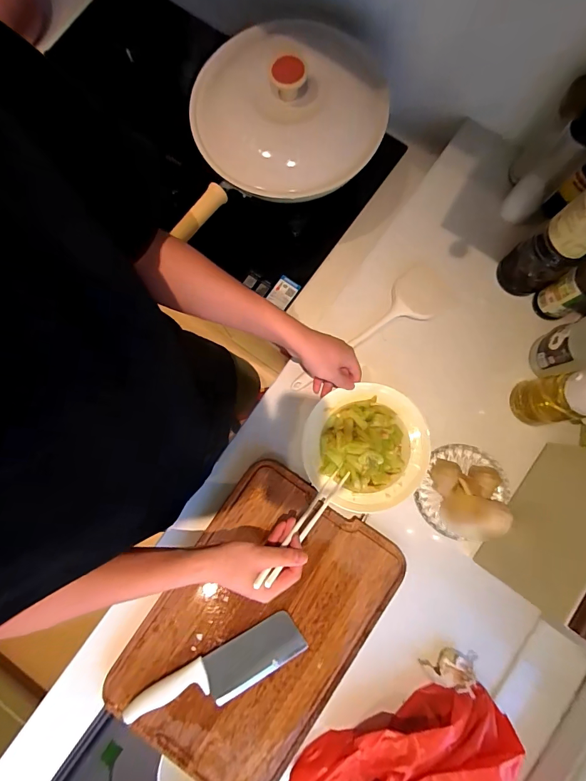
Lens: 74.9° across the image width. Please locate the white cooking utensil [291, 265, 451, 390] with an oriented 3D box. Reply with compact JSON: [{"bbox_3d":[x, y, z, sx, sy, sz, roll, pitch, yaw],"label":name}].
[{"bbox_3d":[0.138,-0.098,0.658,0.321,0.023,0.088,-41,83,-3],"label":"white cooking utensil"}]

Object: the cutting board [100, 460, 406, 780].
[{"bbox_3d":[-0.053,0.362,0.586,0.294,0.018,0.431,33,82,6],"label":"cutting board"}]

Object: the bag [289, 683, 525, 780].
[{"bbox_3d":[0.164,0.545,0.528,0.317,0.105,0.149,-27,82,-2],"label":"bag"}]

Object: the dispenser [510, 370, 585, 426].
[{"bbox_3d":[0.409,0.014,0.563,0.073,0.181,0.081,-7,82,0],"label":"dispenser"}]

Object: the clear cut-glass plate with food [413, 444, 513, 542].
[{"bbox_3d":[0.277,0.162,0.610,0.131,0.047,0.144,0,80,0],"label":"clear cut-glass plate with food"}]

